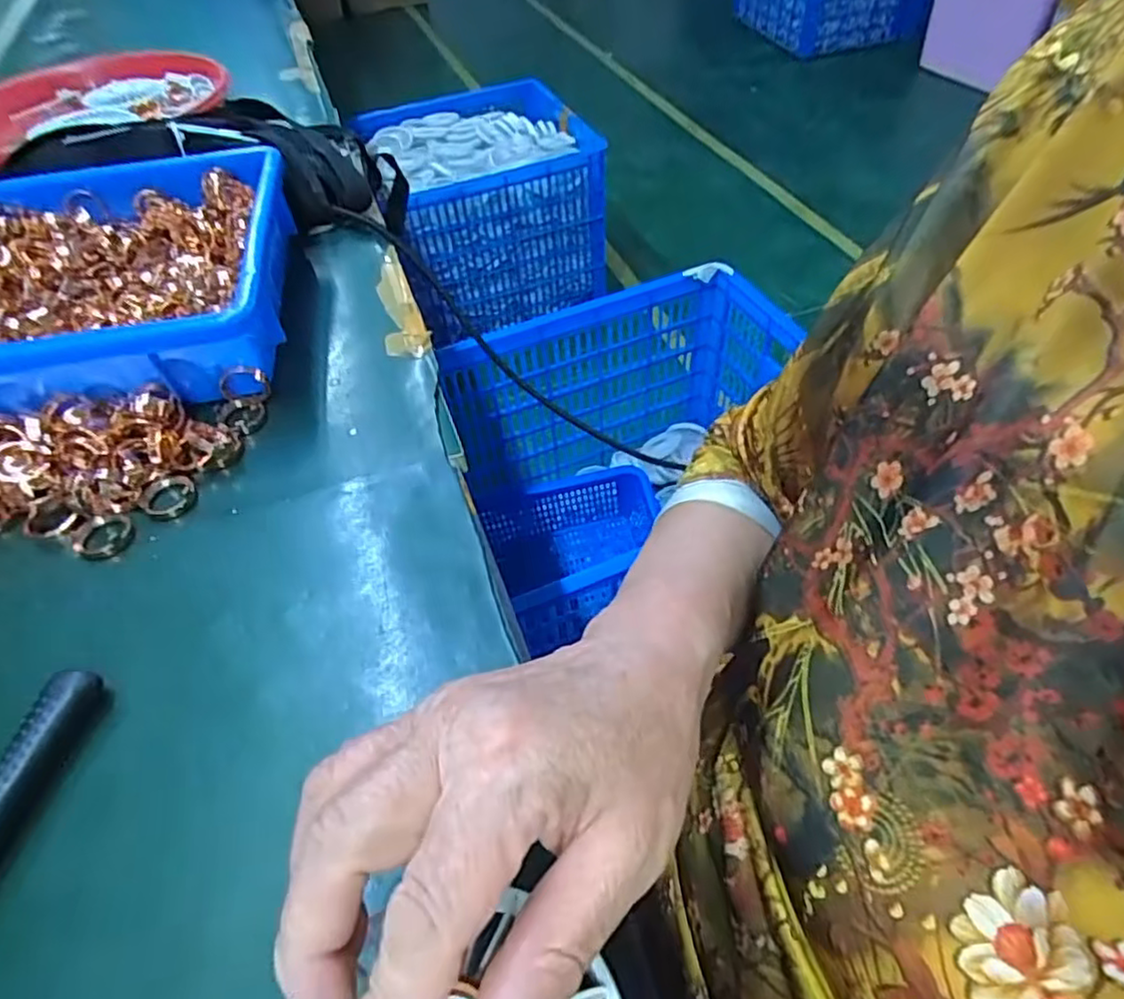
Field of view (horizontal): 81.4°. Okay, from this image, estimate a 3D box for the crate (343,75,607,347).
[{"bbox_3d":[-0.162,-0.682,1.546,0.497,0.340,0.441,-20,53,-12],"label":"crate"}]

